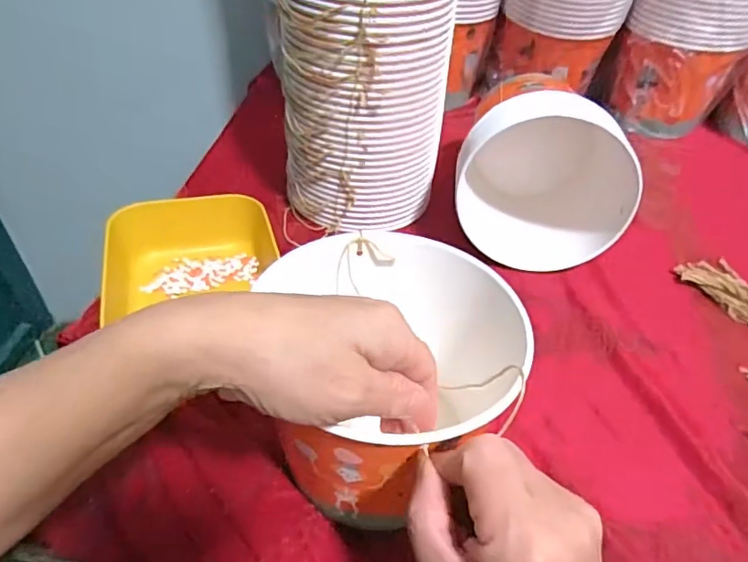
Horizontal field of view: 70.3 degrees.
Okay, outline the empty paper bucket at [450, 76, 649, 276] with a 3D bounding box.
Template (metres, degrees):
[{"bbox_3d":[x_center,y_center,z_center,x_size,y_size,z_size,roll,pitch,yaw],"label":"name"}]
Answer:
[{"bbox_3d":[0.175,-0.108,0.545,0.169,0.153,0.145,13,45,14],"label":"empty paper bucket"}]

